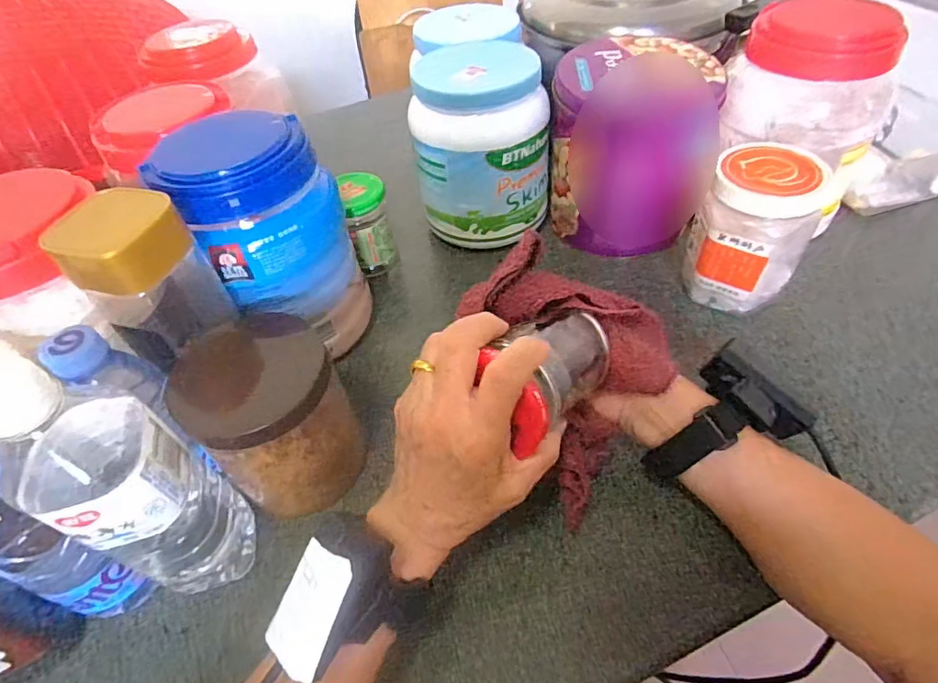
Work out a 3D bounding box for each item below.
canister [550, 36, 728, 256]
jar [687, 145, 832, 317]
[{"bbox_3d":[0.161,-0.197,0.533,0.149,0.158,0.134,7,52,12],"label":"canister"},{"bbox_3d":[0.247,-0.095,0.460,0.093,0.125,0.077,24,57,24],"label":"jar"}]

